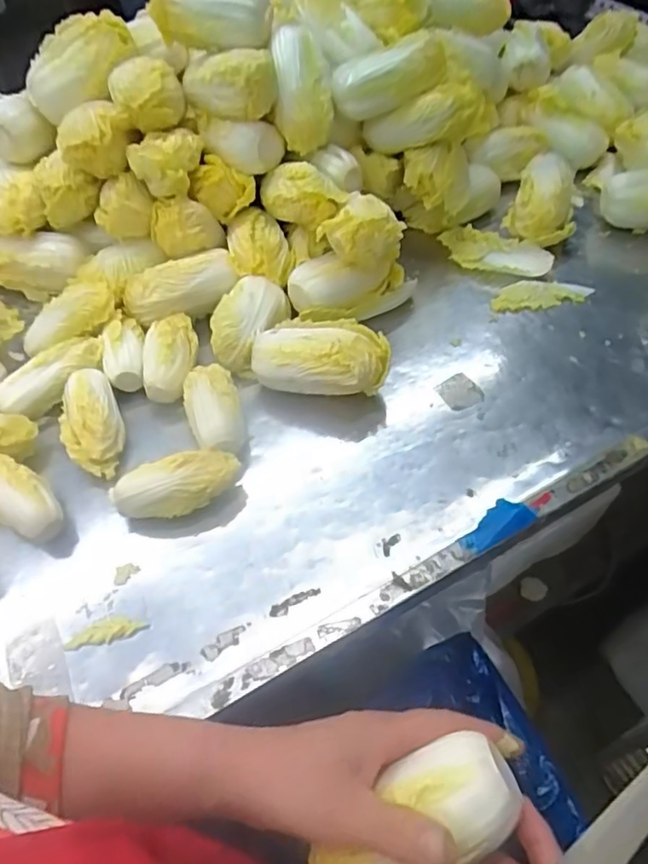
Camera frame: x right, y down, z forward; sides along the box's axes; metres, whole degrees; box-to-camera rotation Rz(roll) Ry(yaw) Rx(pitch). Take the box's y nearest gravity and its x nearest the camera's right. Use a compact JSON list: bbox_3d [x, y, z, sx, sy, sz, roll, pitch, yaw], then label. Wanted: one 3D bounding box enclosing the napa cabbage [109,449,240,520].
[{"bbox_3d":[-0.138,0.051,0.560,0.119,0.044,0.050,-18,54,-10],"label":"napa cabbage"}]

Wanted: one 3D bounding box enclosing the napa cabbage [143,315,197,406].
[{"bbox_3d":[-0.172,-0.087,0.655,0.055,0.040,0.109,-6,52,-1],"label":"napa cabbage"}]

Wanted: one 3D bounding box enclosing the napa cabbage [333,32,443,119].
[{"bbox_3d":[0.079,-0.424,0.705,0.141,0.058,0.061,-21,53,6],"label":"napa cabbage"}]

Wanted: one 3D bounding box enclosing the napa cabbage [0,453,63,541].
[{"bbox_3d":[-0.295,0.053,0.550,0.116,0.039,0.053,34,60,10],"label":"napa cabbage"}]

